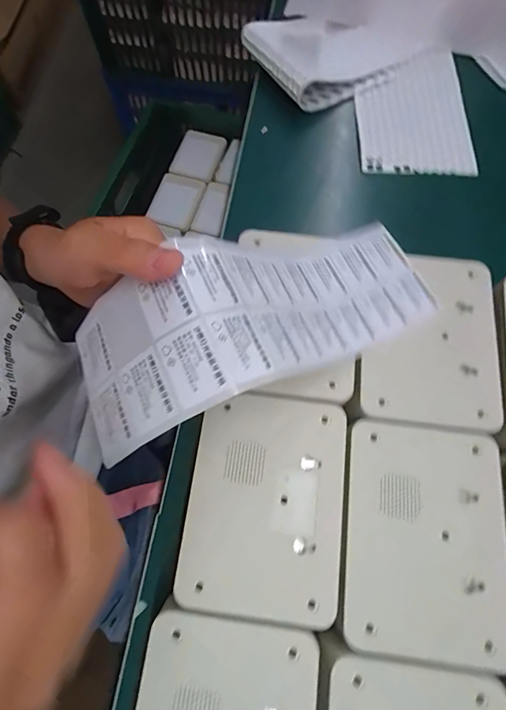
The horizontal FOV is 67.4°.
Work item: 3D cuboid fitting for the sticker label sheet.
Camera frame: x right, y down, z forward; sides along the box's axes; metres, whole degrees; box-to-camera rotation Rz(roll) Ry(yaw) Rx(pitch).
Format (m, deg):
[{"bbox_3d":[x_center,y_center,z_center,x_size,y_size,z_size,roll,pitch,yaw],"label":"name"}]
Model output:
[{"bbox_3d":[0.017,-0.028,0.262,0.260,0.063,0.093,-22,71,-31],"label":"sticker label sheet"}]

